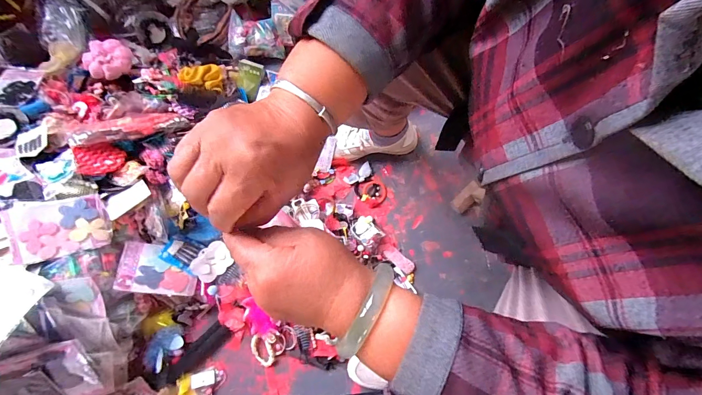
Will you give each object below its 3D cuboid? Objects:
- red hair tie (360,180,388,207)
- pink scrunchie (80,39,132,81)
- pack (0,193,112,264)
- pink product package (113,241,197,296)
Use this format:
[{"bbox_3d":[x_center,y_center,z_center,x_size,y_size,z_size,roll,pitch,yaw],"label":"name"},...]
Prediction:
[{"bbox_3d":[0.055,-0.010,0.768,0.057,0.007,0.059,0,79,1],"label":"red hair tie"},{"bbox_3d":[-0.561,-0.319,0.751,0.087,0.040,0.095,0,79,1],"label":"pink scrunchie"},{"bbox_3d":[-0.517,0.053,0.586,0.141,0.010,0.099,-11,93,-25],"label":"pack"},{"bbox_3d":[-0.385,0.144,0.666,0.139,0.008,0.092,15,69,-29],"label":"pink product package"}]

